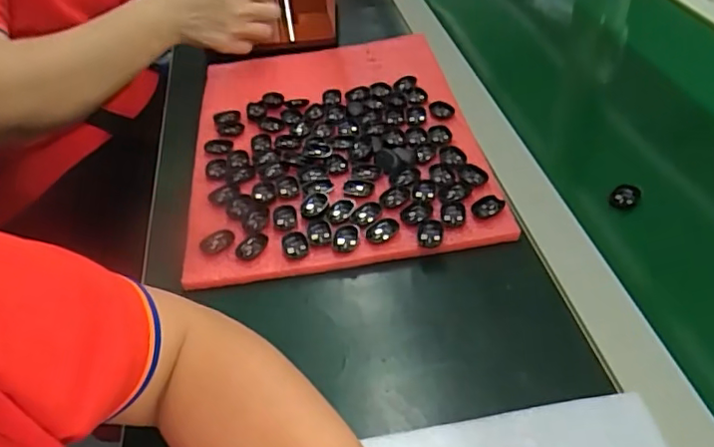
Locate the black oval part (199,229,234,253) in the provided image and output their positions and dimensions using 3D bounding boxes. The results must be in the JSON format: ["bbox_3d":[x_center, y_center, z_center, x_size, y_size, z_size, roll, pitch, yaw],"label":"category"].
[{"bbox_3d":[-0.110,0.013,0.463,0.028,0.004,0.021,-27,47,-22],"label":"black oval part"}]

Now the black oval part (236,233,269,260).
[{"bbox_3d":[-0.081,0.017,0.455,0.021,0.004,0.027,23,50,28],"label":"black oval part"}]

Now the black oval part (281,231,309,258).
[{"bbox_3d":[-0.048,0.016,0.452,0.020,0.004,0.025,-13,43,-8],"label":"black oval part"}]

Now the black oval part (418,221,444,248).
[{"bbox_3d":[0.056,0.008,0.451,0.019,0.006,0.023,0,43,6],"label":"black oval part"}]

